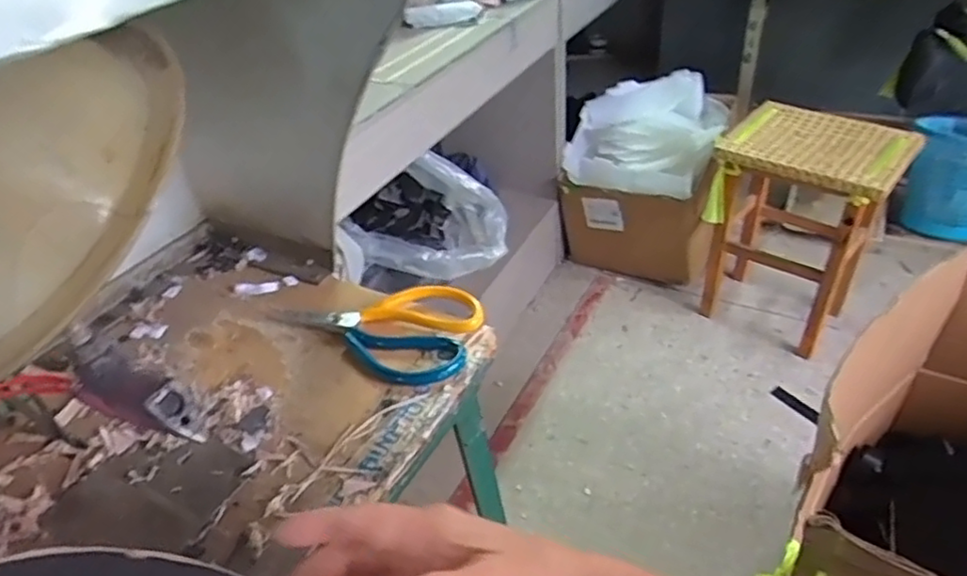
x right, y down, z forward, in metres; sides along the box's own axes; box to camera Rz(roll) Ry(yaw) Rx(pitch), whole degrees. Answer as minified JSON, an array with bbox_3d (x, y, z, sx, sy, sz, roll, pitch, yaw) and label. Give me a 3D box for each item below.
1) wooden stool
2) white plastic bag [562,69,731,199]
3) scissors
[{"bbox_3d":[0.710,-0.131,1.526,0.361,0.481,0.305,23,45,31],"label":"wooden stool"},{"bbox_3d":[0.420,-0.416,1.718,0.375,0.155,0.413,12,40,21],"label":"white plastic bag"},{"bbox_3d":[-0.095,0.030,0.556,0.177,0.016,0.103,9,39,17],"label":"scissors"}]

